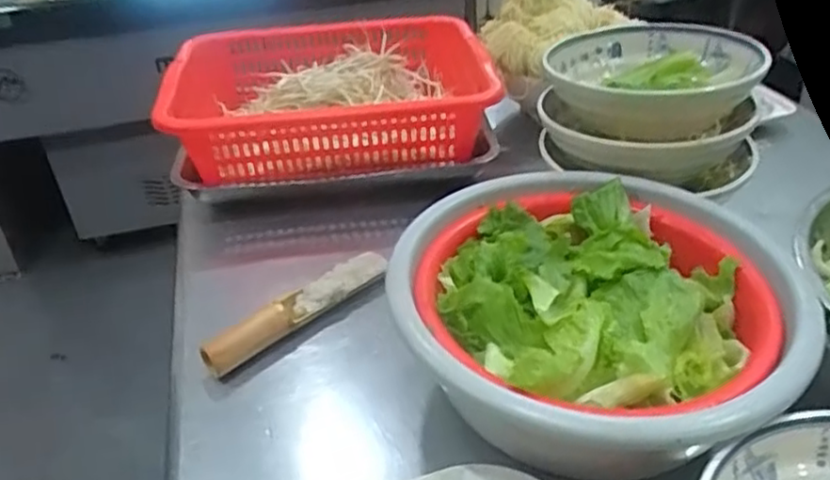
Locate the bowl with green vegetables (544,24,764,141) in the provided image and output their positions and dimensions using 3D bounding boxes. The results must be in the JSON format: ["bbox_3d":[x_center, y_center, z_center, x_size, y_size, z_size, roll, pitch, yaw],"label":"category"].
[{"bbox_3d":[0.250,-0.183,0.756,0.199,0.072,0.212,0,36,5],"label":"bowl with green vegetables"}]

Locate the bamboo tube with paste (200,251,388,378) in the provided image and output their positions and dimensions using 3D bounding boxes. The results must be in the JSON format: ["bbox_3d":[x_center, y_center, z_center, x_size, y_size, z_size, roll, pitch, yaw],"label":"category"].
[{"bbox_3d":[-0.106,0.062,0.649,0.030,0.036,0.195,28,46,36],"label":"bamboo tube with paste"}]

